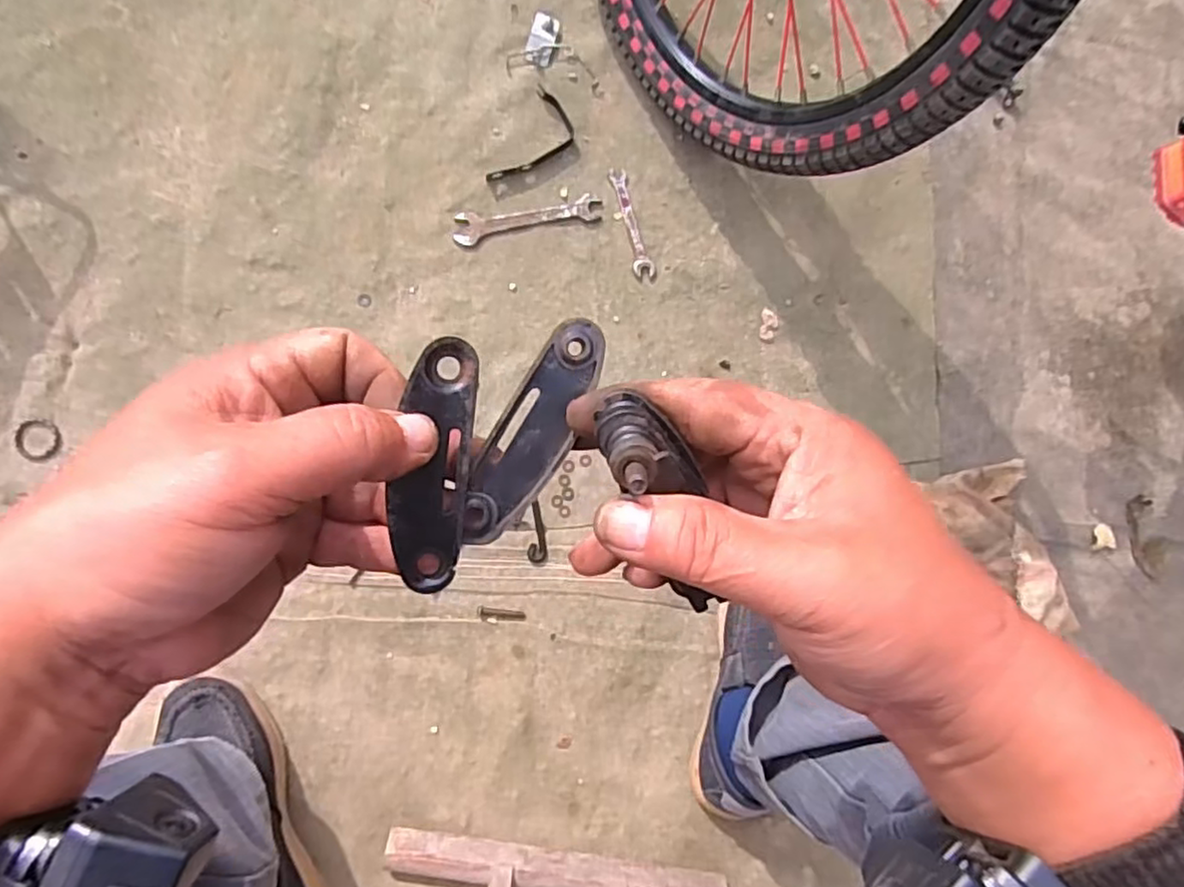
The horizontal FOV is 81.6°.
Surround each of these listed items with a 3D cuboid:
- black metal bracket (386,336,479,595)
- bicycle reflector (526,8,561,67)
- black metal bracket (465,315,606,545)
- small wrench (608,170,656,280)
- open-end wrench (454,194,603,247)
[{"bbox_3d":[-0.053,0.008,0.230,0.023,0.006,0.085,7,101,-9],"label":"black metal bracket"},{"bbox_3d":[-0.050,-0.418,0.707,0.028,0.006,0.054,15,85,-9],"label":"bicycle reflector"},{"bbox_3d":[-0.021,-0.003,0.240,0.025,0.006,0.084,28,91,-8],"label":"black metal bracket"},{"bbox_3d":[0.043,-0.228,0.714,0.024,0.006,0.116,-14,90,-10],"label":"small wrench"},{"bbox_3d":[-0.065,-0.229,0.699,0.151,0.004,0.032,-11,90,-10],"label":"open-end wrench"}]

